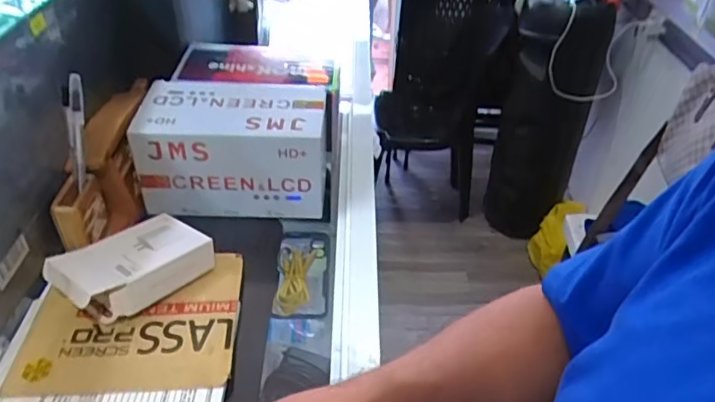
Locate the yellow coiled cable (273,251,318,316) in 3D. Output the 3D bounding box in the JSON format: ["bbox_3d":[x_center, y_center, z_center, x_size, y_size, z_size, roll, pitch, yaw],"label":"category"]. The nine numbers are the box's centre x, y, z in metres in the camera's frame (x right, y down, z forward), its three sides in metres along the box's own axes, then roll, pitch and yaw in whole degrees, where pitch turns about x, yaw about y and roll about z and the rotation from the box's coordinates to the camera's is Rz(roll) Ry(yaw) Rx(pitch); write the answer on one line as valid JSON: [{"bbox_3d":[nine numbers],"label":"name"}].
[{"bbox_3d":[-0.085,0.108,0.810,0.044,0.028,0.132,6,38,5],"label":"yellow coiled cable"}]

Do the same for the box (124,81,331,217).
[{"bbox_3d":[-0.120,-0.053,0.560,0.172,0.101,0.092,1,38,-2],"label":"box"}]

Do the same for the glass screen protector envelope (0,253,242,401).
[{"bbox_3d":[-0.177,0.098,0.433,0.161,0.011,0.142,-1,38,-4],"label":"glass screen protector envelope"}]

